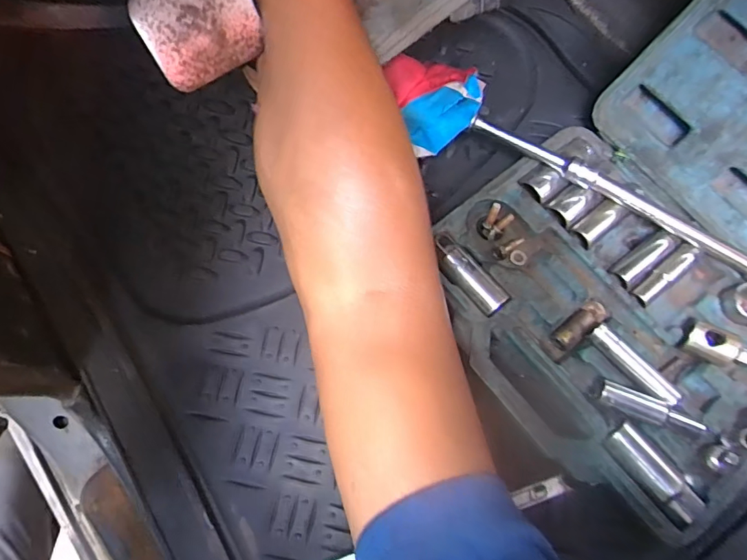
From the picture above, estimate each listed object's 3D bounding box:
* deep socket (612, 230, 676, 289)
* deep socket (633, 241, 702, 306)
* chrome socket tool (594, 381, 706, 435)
[{"bbox_3d":[0.190,-0.017,0.337,0.056,0.014,0.015,-36,76,-21],"label":"deep socket"},{"bbox_3d":[0.203,-0.006,0.333,0.060,0.012,0.014,-40,77,-9],"label":"deep socket"},{"bbox_3d":[0.172,0.081,0.297,0.065,0.017,0.013,23,76,8],"label":"chrome socket tool"}]

